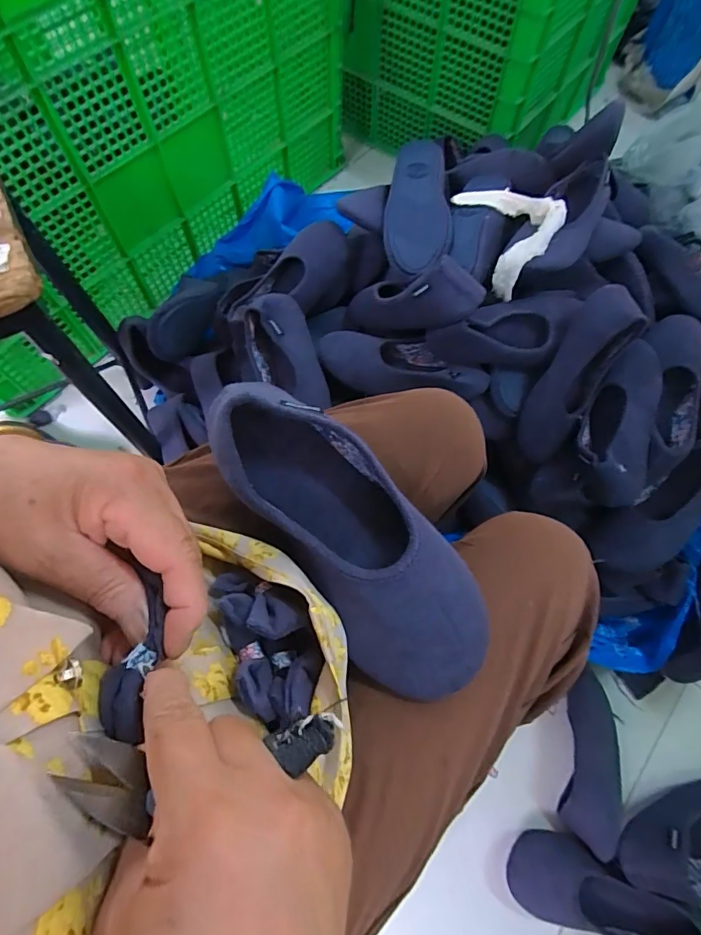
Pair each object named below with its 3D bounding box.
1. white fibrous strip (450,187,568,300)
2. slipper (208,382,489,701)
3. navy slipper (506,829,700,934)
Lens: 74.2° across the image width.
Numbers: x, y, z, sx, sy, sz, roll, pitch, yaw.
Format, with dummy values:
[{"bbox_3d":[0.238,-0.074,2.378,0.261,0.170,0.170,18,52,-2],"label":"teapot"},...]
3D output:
[{"bbox_3d":[0.234,-0.358,0.687,0.096,0.092,0.181,-20,70,-9],"label":"white fibrous strip"},{"bbox_3d":[-0.005,0.034,0.298,0.091,0.071,0.244,-36,73,-14],"label":"slipper"},{"bbox_3d":[0.325,0.570,0.613,0.236,0.079,0.099,22,69,8],"label":"navy slipper"}]

